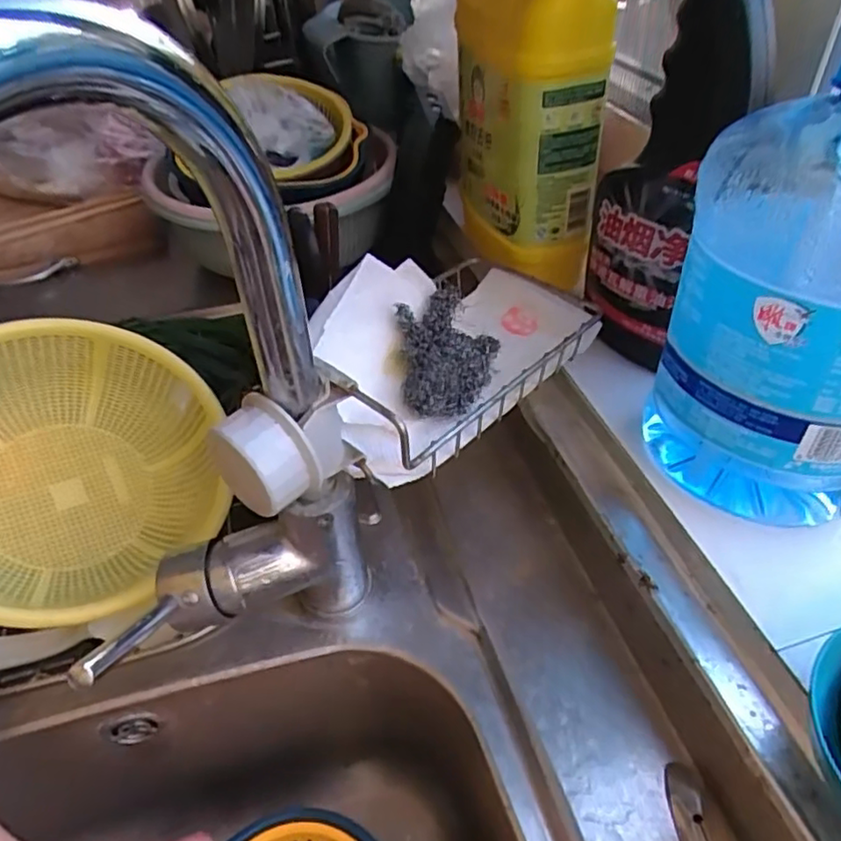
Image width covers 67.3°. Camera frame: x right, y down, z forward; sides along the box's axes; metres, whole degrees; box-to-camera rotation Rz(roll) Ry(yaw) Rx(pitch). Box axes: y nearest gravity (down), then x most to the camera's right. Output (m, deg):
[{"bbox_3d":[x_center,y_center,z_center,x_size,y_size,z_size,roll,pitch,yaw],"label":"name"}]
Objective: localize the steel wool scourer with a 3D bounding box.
[{"bbox_3d":[0.017,-0.041,0.360,0.054,0.027,0.091,-5,44,-1],"label":"steel wool scourer"}]

